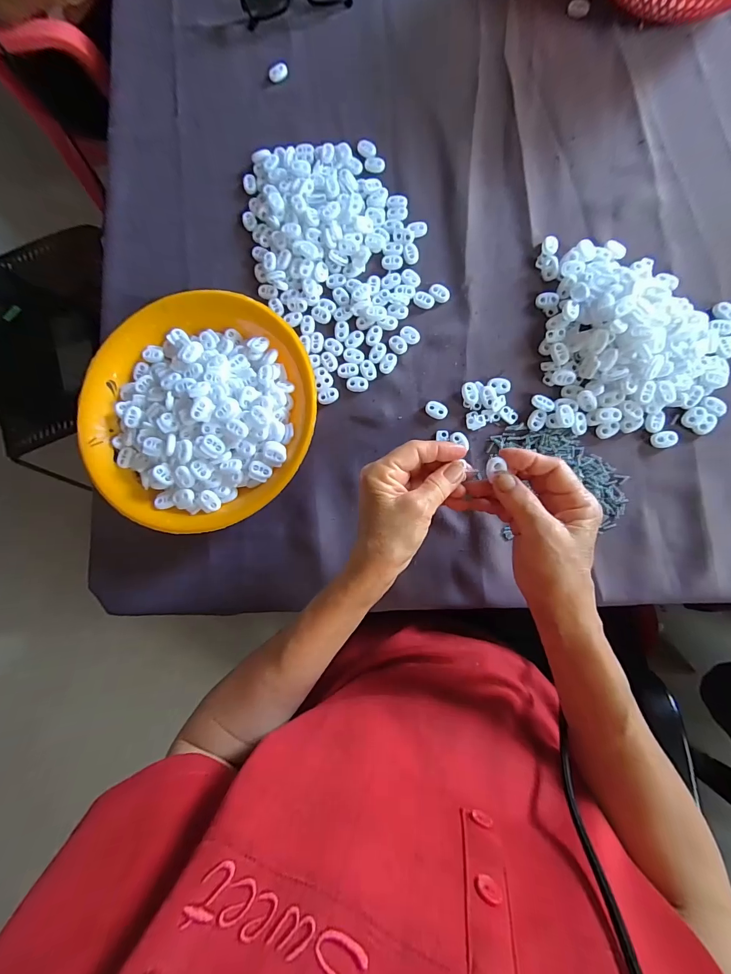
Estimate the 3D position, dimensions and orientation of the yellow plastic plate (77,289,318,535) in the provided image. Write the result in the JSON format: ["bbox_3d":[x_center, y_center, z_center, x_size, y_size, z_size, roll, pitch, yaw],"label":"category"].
[{"bbox_3d":[-0.170,-0.083,0.383,0.232,0.048,0.243,-1,83,6],"label":"yellow plastic plate"}]

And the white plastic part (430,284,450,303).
[{"bbox_3d":[0.078,-0.204,0.393,0.023,0.004,0.016,38,88,9],"label":"white plastic part"}]

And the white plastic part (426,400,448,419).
[{"bbox_3d":[0.073,-0.079,0.384,0.023,0.004,0.017,27,87,8],"label":"white plastic part"}]

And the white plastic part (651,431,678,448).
[{"bbox_3d":[0.284,-0.045,0.356,0.021,0.005,0.015,-4,83,6],"label":"white plastic part"}]

